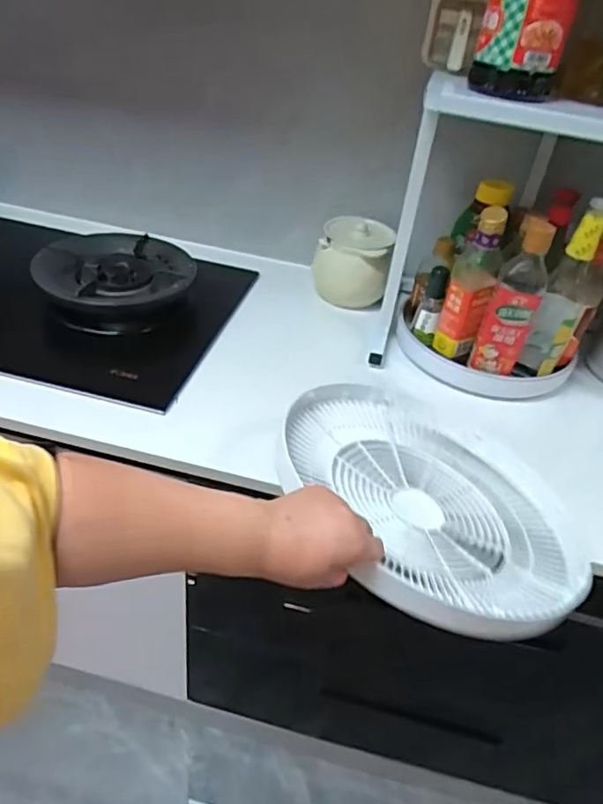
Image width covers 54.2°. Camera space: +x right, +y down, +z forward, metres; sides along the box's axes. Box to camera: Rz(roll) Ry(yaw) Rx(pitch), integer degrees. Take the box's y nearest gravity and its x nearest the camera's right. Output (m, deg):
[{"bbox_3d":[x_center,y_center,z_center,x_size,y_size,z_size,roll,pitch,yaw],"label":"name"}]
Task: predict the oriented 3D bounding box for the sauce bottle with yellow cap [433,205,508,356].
[{"bbox_3d":[0.249,-0.172,0.852,0.059,0.214,0.057,20,40,15],"label":"sauce bottle with yellow cap"}]

